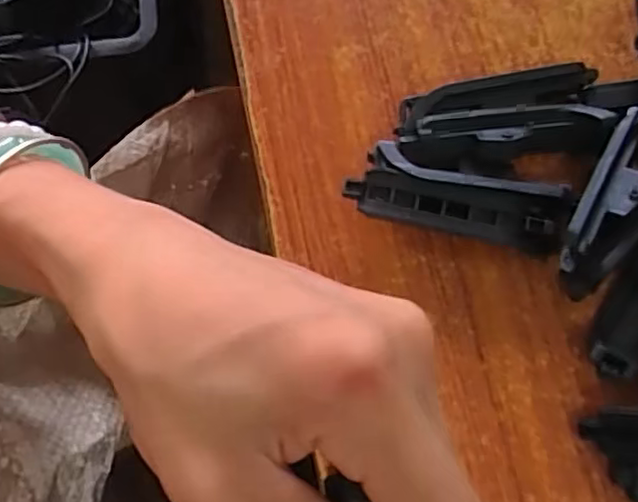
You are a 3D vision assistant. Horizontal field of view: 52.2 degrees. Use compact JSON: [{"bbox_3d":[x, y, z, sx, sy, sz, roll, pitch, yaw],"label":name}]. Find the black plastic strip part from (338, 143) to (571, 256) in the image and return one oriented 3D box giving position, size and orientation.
[{"bbox_3d":[0.049,-0.018,0.234,0.075,0.017,0.025,11,76,4],"label":"black plastic strip part"}]

